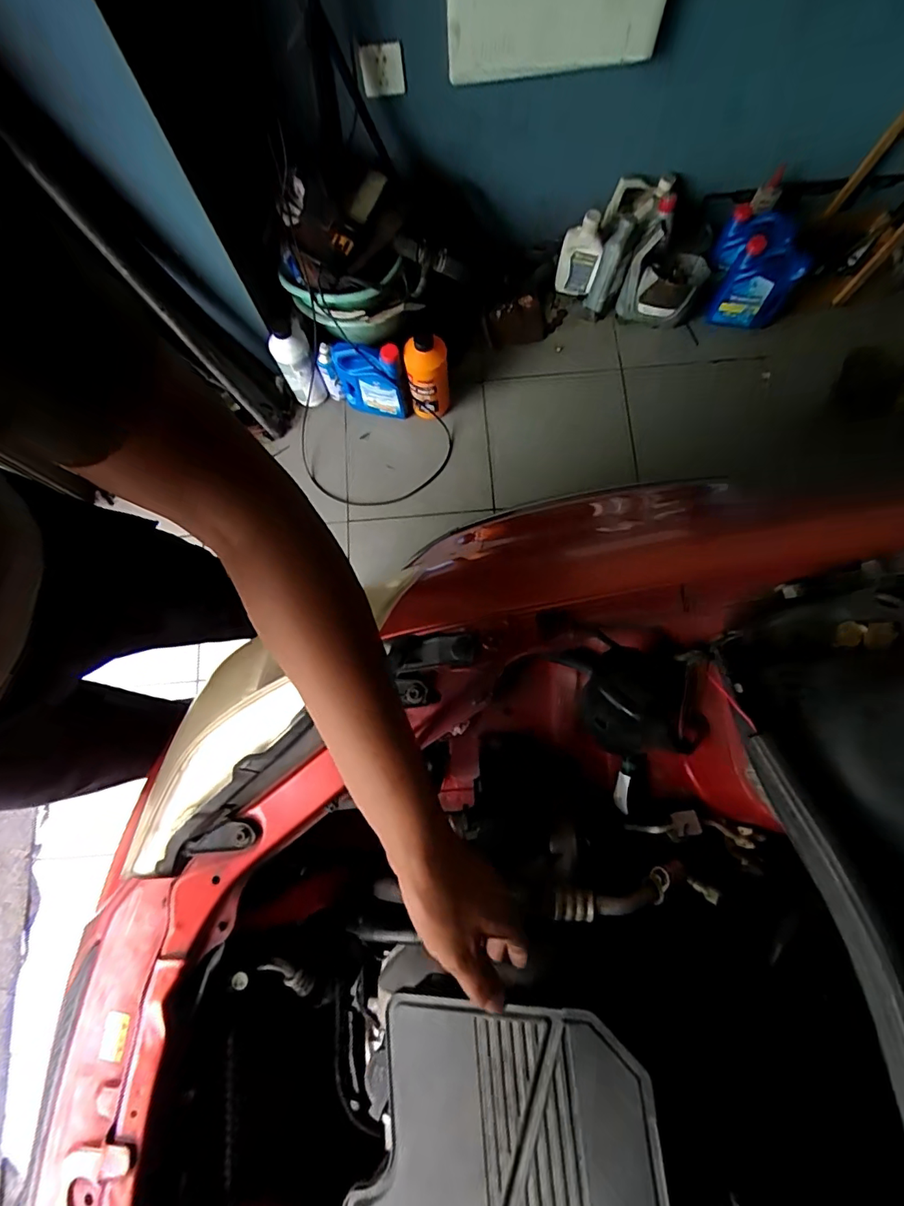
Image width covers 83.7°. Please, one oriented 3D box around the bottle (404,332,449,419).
[{"bbox_3d":[-0.061,-0.557,1.278,0.102,0.250,0.078,2,77,2],"label":"bottle"}]

